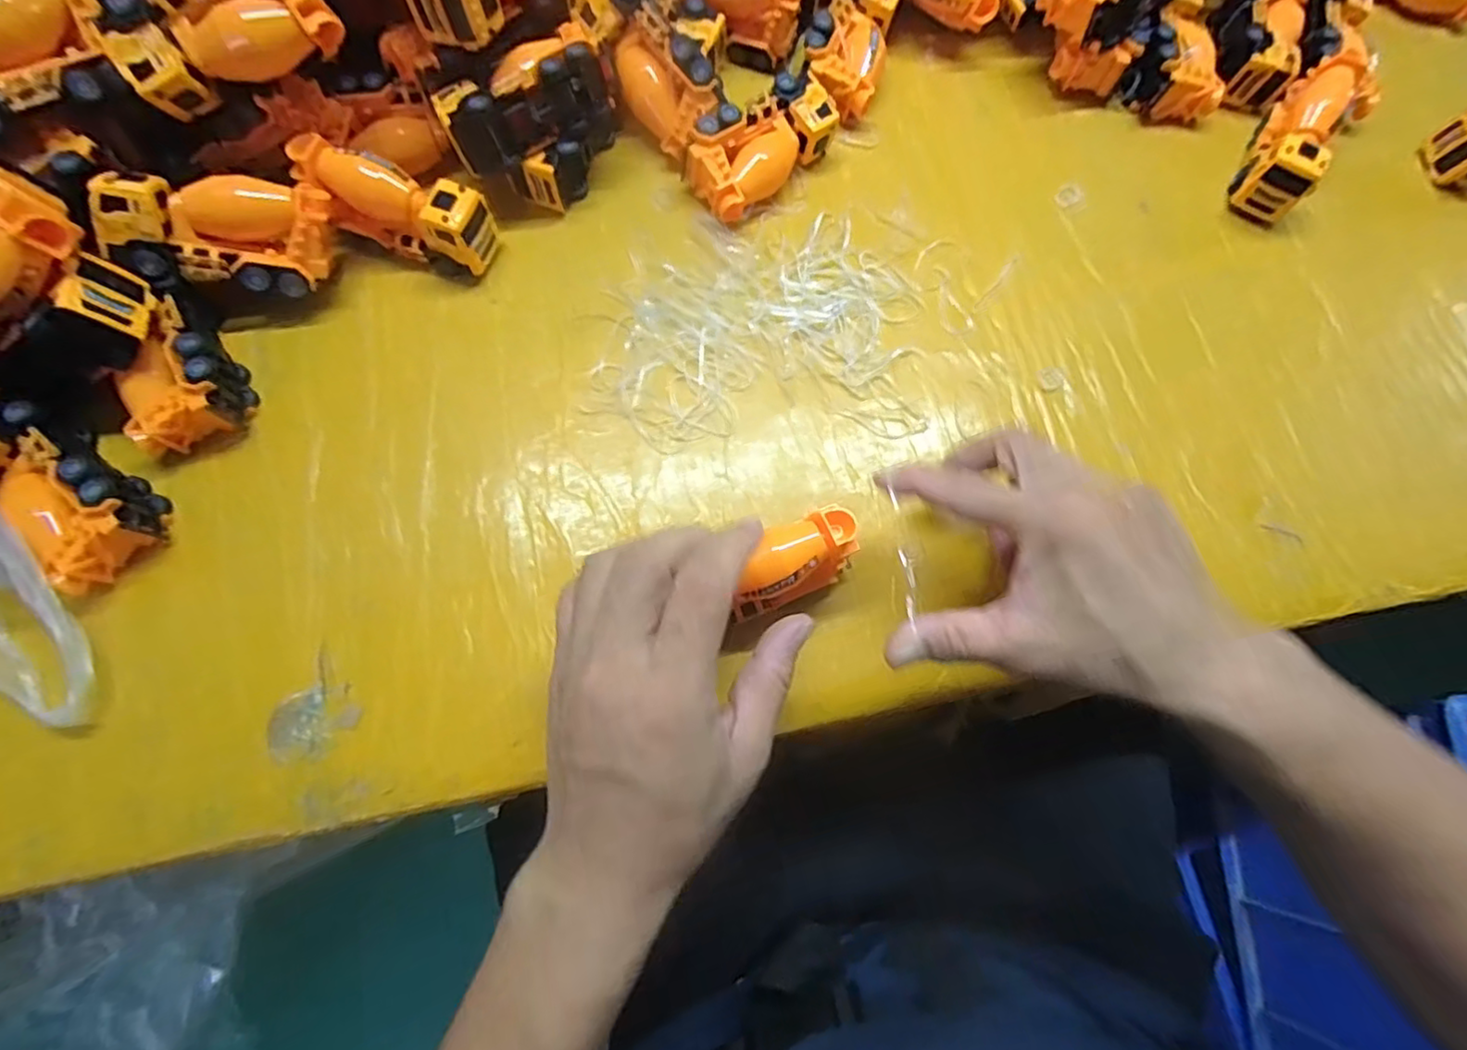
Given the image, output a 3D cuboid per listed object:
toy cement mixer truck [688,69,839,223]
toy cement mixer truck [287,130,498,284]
[{"bbox_3d":[0.019,-0.244,0.419,0.104,0.035,0.053,-39,78,-14],"label":"toy cement mixer truck"},{"bbox_3d":[-0.197,-0.186,0.380,0.108,0.043,0.032,21,68,-12],"label":"toy cement mixer truck"}]

